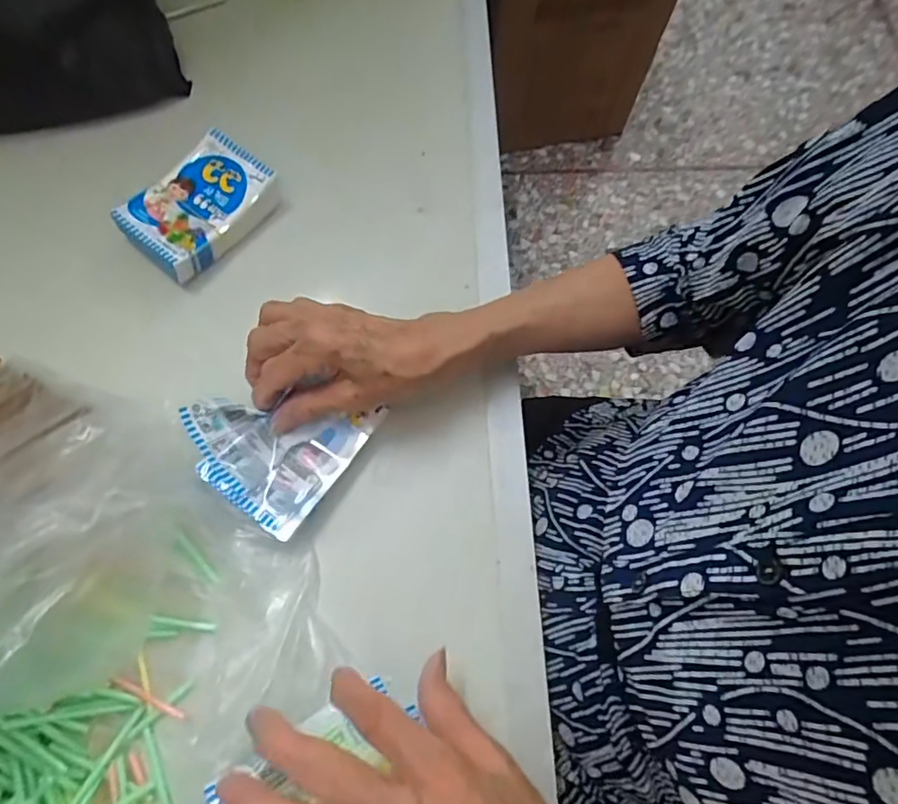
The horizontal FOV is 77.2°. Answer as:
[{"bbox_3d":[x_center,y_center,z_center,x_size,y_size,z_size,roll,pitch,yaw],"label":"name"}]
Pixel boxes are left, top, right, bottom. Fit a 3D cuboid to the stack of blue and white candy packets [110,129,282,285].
[{"bbox_3d":[-0.188,-0.147,0.424,0.072,0.029,0.106,36,72,10],"label":"stack of blue and white candy packets"}]

